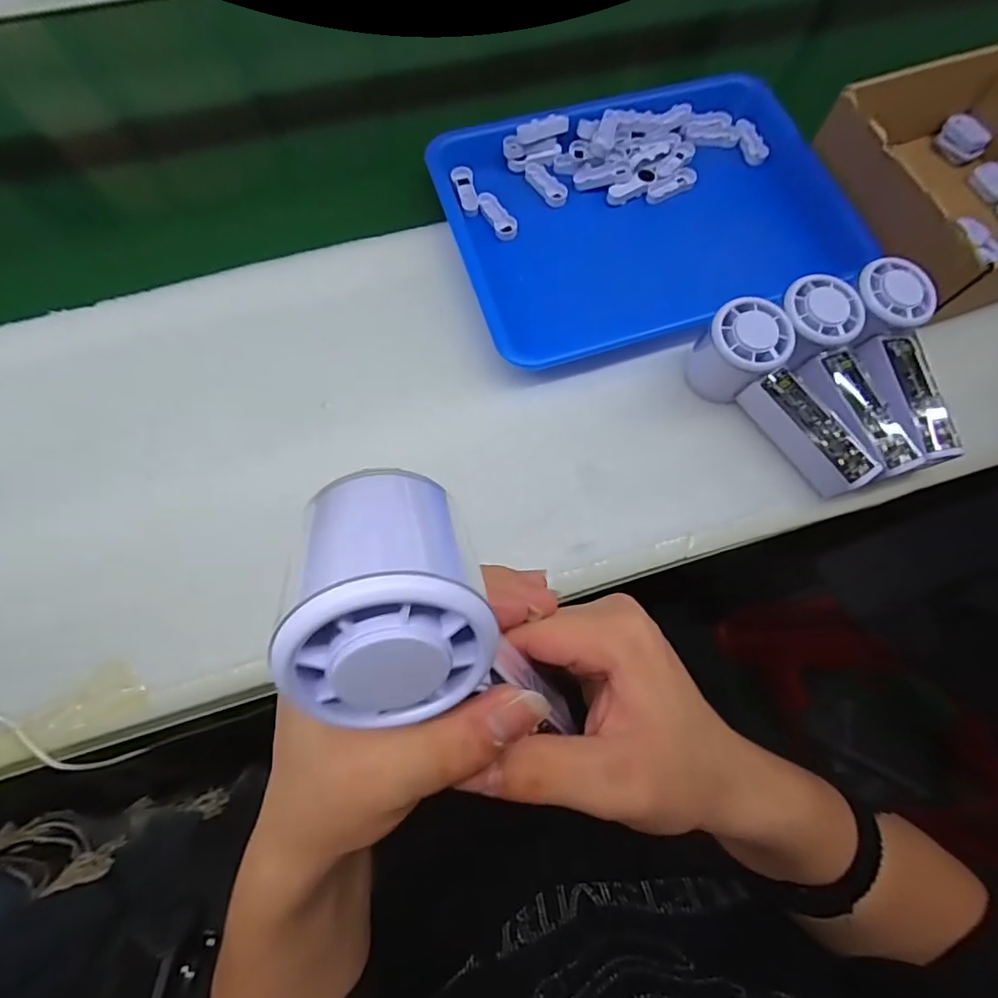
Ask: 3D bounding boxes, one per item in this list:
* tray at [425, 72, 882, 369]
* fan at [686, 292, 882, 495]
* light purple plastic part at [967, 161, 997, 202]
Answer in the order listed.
[{"bbox_3d":[0.131,-0.257,0.433,0.349,0.031,0.253,-22,73,-7],"label":"tray"},{"bbox_3d":[0.211,-0.074,0.361,0.052,0.059,0.149,-39,76,-12],"label":"fan"},{"bbox_3d":[0.480,-0.308,0.476,0.021,0.017,0.045,-16,73,-5],"label":"light purple plastic part"}]

